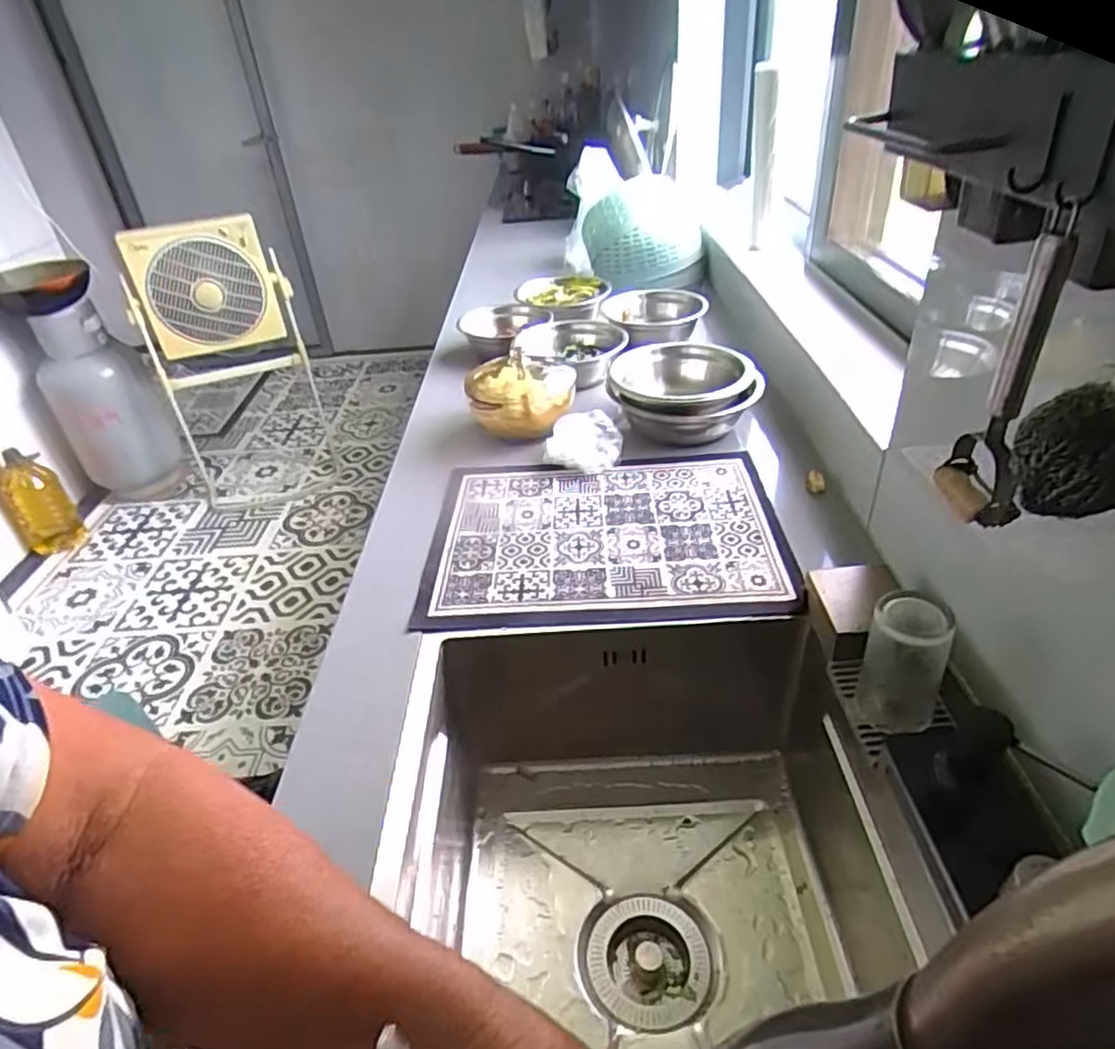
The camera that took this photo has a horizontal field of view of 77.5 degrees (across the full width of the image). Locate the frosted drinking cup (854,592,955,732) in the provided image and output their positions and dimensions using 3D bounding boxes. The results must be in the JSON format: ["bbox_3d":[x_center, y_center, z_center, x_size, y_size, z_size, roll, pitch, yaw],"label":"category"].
[{"bbox_3d":[0.263,0.107,0.533,0.050,0.106,0.048,4,36,15],"label":"frosted drinking cup"}]

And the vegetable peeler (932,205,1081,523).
[{"bbox_3d":[0.251,-0.080,0.389,0.024,0.177,0.052,-2,36,5],"label":"vegetable peeler"}]

